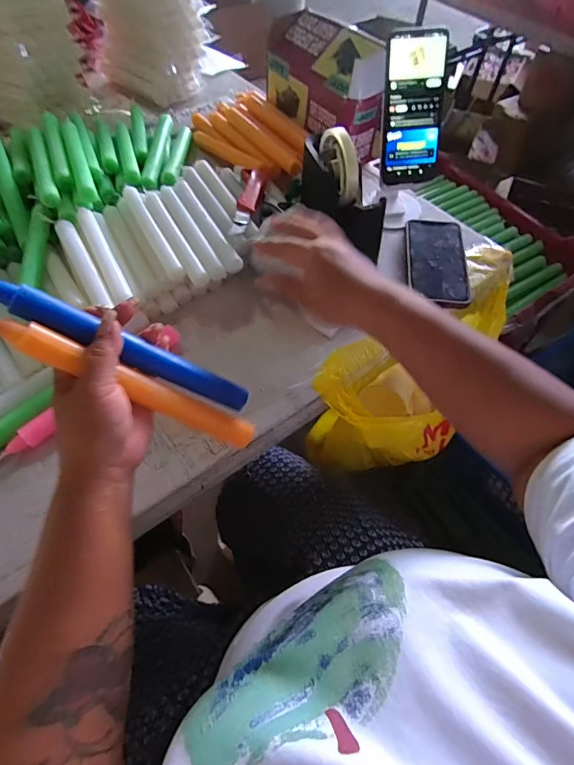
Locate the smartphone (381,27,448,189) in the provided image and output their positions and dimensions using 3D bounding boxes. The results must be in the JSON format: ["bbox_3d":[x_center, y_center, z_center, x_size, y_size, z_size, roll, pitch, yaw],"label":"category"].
[{"bbox_3d":[0.162,-0.346,0.504,0.074,0.162,0.017,-9,30,-5],"label":"smartphone"}]

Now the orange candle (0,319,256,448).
[{"bbox_3d":[-0.111,0.007,0.308,0.203,0.016,0.022,30,52,-33],"label":"orange candle"}]

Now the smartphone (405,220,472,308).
[{"bbox_3d":[0.206,-0.169,0.542,0.078,0.012,0.165,6,59,4],"label":"smartphone"}]

